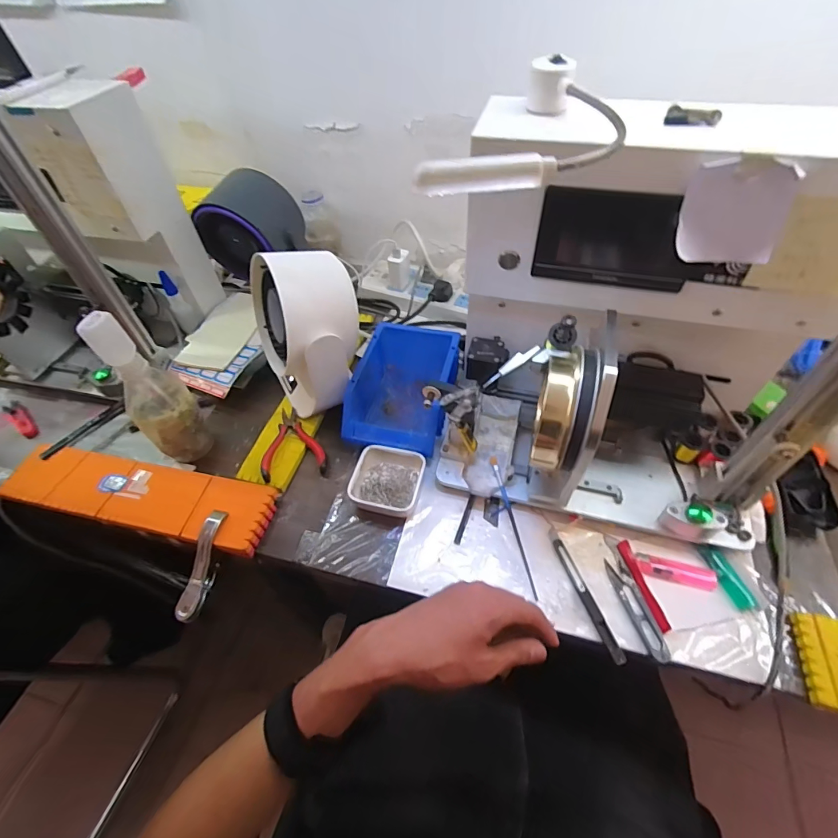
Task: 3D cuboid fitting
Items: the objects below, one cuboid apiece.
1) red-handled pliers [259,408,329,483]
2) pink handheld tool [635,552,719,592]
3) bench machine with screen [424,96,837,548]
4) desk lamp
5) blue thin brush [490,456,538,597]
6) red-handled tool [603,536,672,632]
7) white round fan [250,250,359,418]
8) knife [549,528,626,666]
[{"bbox_3d":[-0.170,0.033,0.589,0.082,0.015,0.108,-12,49,-6],"label":"red-handled pliers"},{"bbox_3d":[0.270,0.160,0.457,0.079,0.008,0.024,9,51,12],"label":"pink handheld tool"},{"bbox_3d":[0.202,-0.068,0.434,0.342,0.350,0.242,9,50,12],"label":"bench machine with screen"},{"bbox_3d":[0.093,-0.206,0.306,0.099,0.034,0.220,21,55,19],"label":"desk lamp"},{"bbox_3d":[0.107,0.119,0.499,0.008,0.012,0.164,-10,62,-5],"label":"blue thin brush"},{"bbox_3d":[0.230,0.168,0.458,0.016,0.008,0.105,-10,49,-4],"label":"red-handled tool"},{"bbox_3d":[-0.149,-0.117,0.589,0.117,0.206,0.175,-26,52,-17],"label":"white round fan"},{"bbox_3d":[0.172,0.179,0.456,0.012,0.008,0.143,-13,50,-7],"label":"knife"}]

